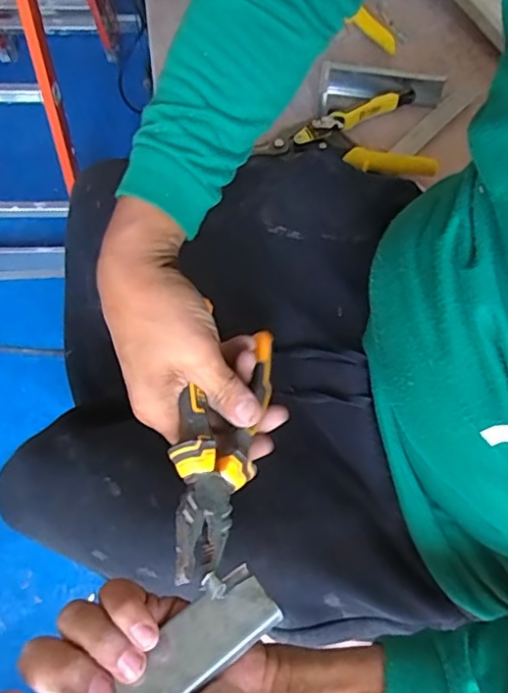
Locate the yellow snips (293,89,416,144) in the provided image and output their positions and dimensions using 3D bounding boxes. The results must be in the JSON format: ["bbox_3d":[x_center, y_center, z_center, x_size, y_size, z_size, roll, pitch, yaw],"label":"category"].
[{"bbox_3d":[0.125,-0.289,0.702,0.171,0.016,0.022,-27,72,-11],"label":"yellow snips"}]

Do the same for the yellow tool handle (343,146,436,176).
[{"bbox_3d":[0.166,-0.225,0.684,0.113,0.014,0.029,3,69,-1],"label":"yellow tool handle"}]

